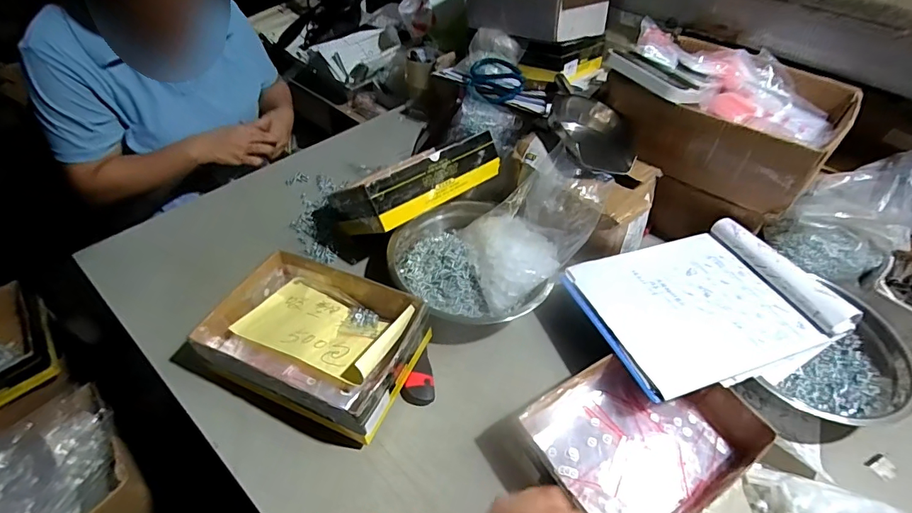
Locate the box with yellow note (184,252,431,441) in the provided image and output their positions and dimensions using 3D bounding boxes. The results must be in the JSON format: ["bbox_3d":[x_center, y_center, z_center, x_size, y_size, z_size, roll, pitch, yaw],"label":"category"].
[{"bbox_3d":[-0.176,0.102,0.598,0.248,0.086,0.196,20,49,15],"label":"box with yellow note"}]

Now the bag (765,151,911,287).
[{"bbox_3d":[0.647,-0.071,0.751,0.200,0.139,0.168,-32,56,-29],"label":"bag"}]

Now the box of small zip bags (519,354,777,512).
[{"bbox_3d":[0.221,0.213,0.541,0.259,0.067,0.181,-21,51,-21],"label":"box of small zip bags"}]

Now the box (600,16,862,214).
[{"bbox_3d":[0.438,-0.248,0.761,0.337,0.142,0.264,32,53,25],"label":"box"}]

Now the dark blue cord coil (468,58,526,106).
[{"bbox_3d":[0.080,-0.344,0.898,0.103,0.038,0.111,-7,47,-10],"label":"dark blue cord coil"}]

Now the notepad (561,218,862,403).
[{"bbox_3d":[0.334,0.056,0.625,0.320,0.039,0.232,-13,49,-15],"label":"notepad"}]

